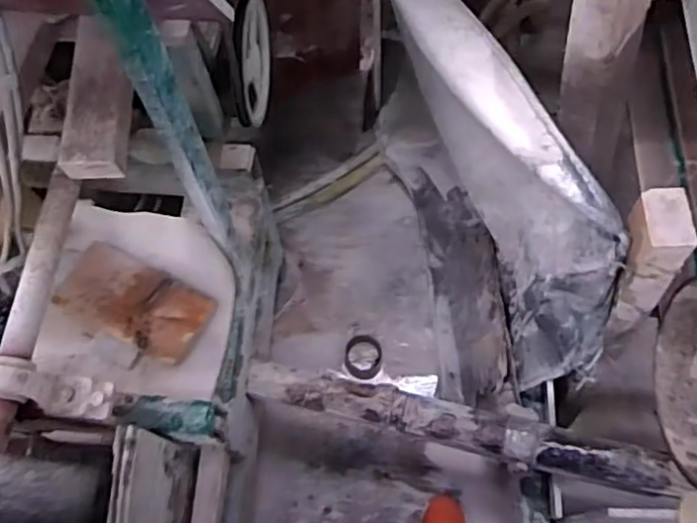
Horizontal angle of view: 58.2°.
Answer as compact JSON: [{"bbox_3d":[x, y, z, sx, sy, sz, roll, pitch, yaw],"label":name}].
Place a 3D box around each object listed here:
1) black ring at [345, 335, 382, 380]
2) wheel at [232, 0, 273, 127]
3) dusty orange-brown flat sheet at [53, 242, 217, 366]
[{"bbox_3d":[0.032,0.210,1.377,0.080,0.020,0.101,-1,67,2],"label":"black ring"},{"bbox_3d":[-0.160,-0.331,1.050,0.022,0.216,0.199,4,67,4],"label":"wheel"},{"bbox_3d":[-0.344,0.064,1.009,0.244,0.026,0.126,26,71,13],"label":"dusty orange-brown flat sheet"}]

